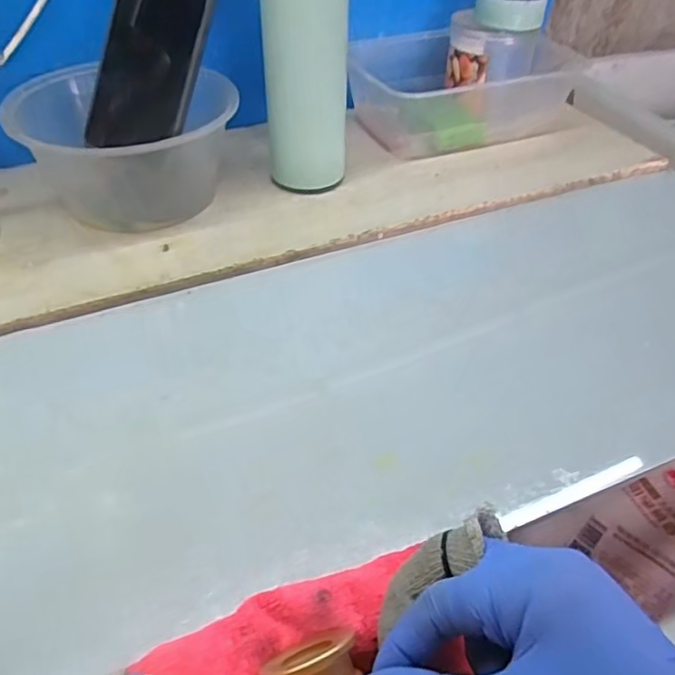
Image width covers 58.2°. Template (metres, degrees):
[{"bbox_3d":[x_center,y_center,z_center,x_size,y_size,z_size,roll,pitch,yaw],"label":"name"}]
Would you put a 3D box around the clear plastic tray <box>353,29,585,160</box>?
[{"bbox_3d":[0.126,-0.254,0.603,0.225,0.065,0.139,-15,49,-18],"label":"clear plastic tray"}]

